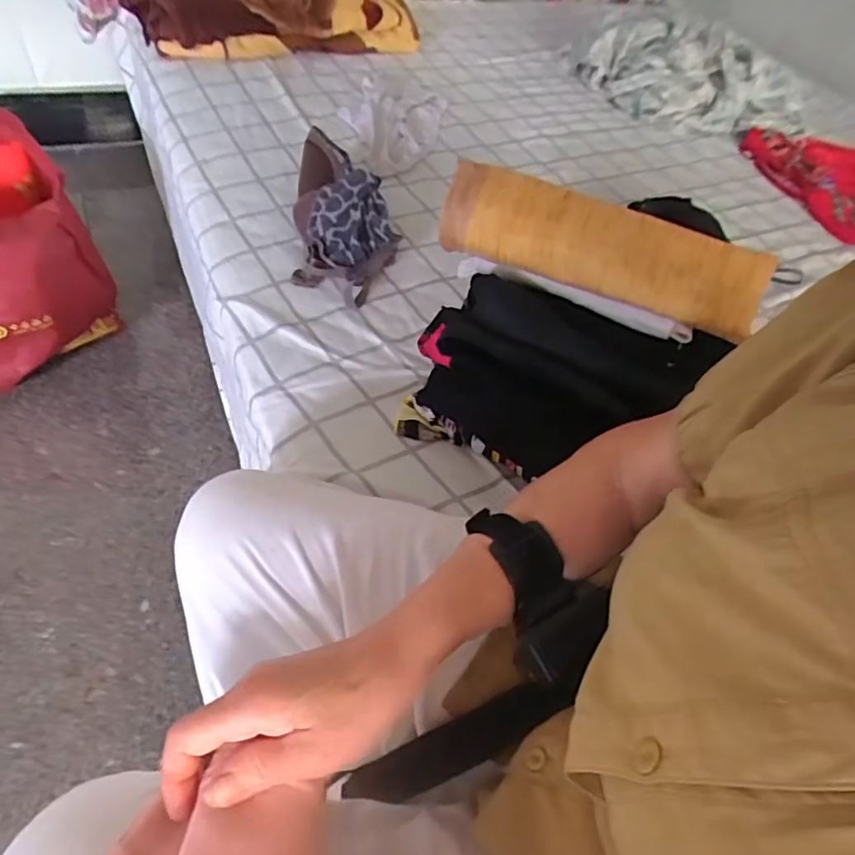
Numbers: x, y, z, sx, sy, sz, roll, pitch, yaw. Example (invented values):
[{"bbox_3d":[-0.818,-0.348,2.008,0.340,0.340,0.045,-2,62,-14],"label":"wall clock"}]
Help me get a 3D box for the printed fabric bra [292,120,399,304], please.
[{"bbox_3d":[-0.105,-0.262,0.710,0.111,0.079,0.254,0,52,-10],"label":"printed fabric bra"}]

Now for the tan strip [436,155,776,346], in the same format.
[{"bbox_3d":[0.157,-0.167,0.531,0.291,0.025,0.086,22,80,8],"label":"tan strip"}]

